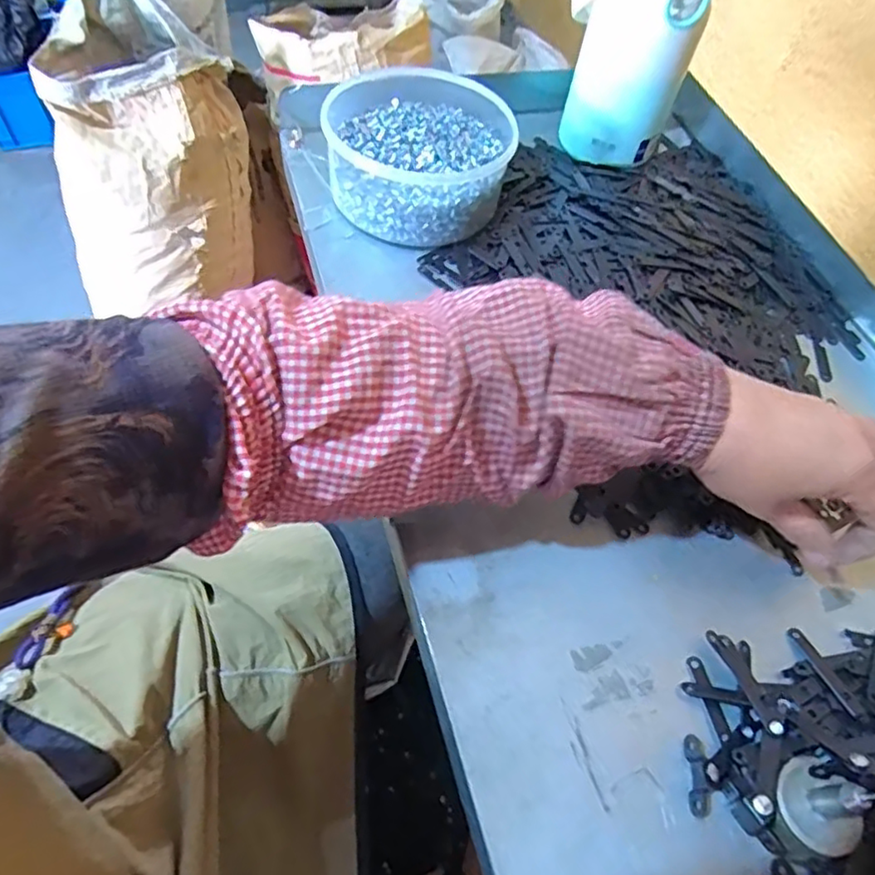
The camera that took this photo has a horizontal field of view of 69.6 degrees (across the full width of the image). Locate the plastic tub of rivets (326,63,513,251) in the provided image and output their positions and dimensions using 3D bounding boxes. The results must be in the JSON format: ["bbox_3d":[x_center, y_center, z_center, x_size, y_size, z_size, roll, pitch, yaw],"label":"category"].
[{"bbox_3d":[-0.016,-0.238,0.521,0.150,0.060,0.164,2,56,-4],"label":"plastic tub of rivets"}]

